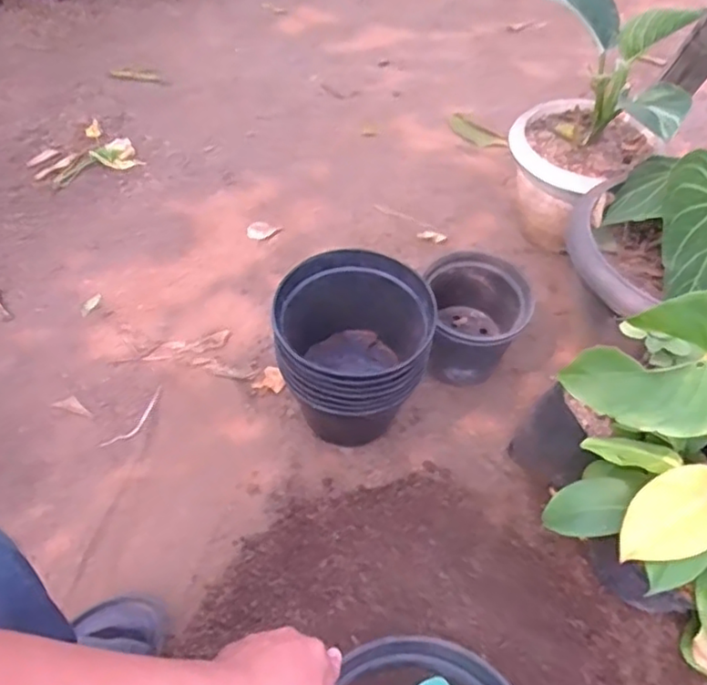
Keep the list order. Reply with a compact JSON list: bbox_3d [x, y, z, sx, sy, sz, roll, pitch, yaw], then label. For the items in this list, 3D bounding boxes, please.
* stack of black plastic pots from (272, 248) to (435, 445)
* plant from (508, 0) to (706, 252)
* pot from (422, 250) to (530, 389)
[{"bbox_3d":[-0.004,0.024,0.770,0.170,0.192,0.168,9,54,2],"label":"stack of black plastic pots"},{"bbox_3d":[0.322,-0.302,0.921,0.227,0.362,0.187,28,57,16],"label":"plant"},{"bbox_3d":[0.158,-0.028,0.853,0.124,0.144,0.123,2,54,-3],"label":"pot"}]

